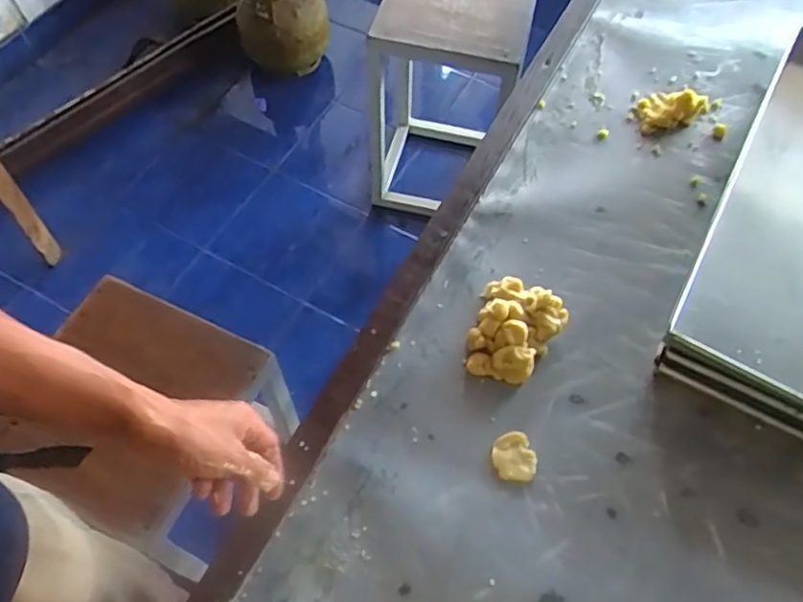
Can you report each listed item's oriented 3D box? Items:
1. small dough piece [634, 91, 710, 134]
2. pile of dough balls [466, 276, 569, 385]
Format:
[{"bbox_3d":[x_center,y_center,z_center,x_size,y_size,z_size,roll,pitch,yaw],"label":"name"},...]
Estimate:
[{"bbox_3d":[0.362,-0.256,0.855,0.091,0.028,0.058,-4,62,-1],"label":"small dough piece"},{"bbox_3d":[0.122,0.031,0.689,0.089,0.035,0.111,18,63,10],"label":"pile of dough balls"}]

